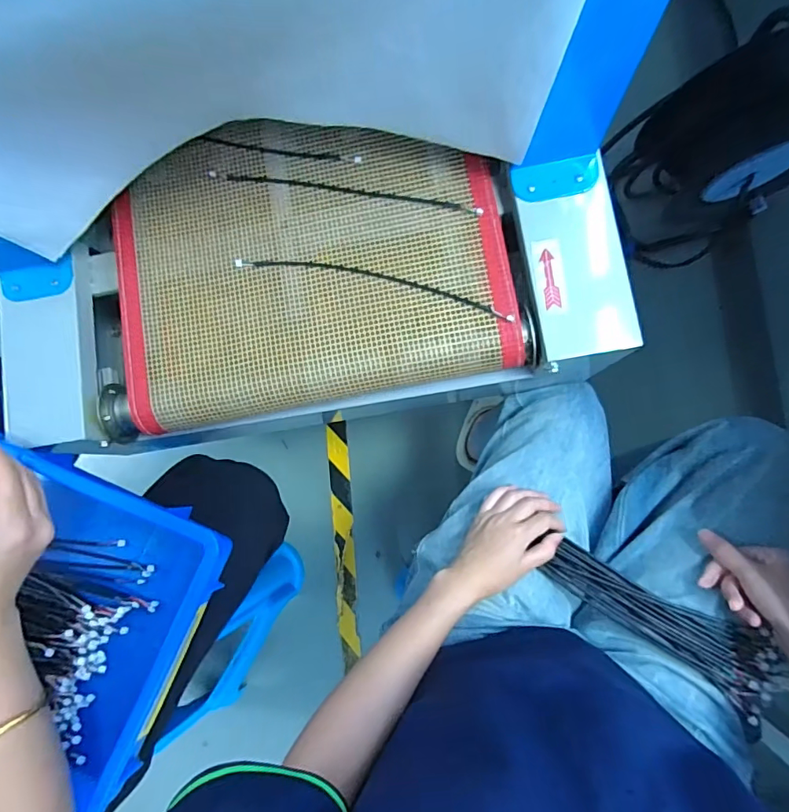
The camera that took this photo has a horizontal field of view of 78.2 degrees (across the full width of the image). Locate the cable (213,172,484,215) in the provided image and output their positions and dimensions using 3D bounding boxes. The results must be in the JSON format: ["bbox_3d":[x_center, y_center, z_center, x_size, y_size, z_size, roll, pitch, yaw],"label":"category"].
[{"bbox_3d":[-0.052,-0.218,0.491,0.281,0.011,0.013,11,85,7],"label":"cable"}]

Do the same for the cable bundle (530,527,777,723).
[{"bbox_3d":[0.248,0.201,0.467,0.199,0.024,0.062,27,87,22],"label":"cable bundle"}]

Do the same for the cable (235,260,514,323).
[{"bbox_3d":[-0.023,-0.121,0.472,0.278,0.015,0.023,14,85,7],"label":"cable"}]

